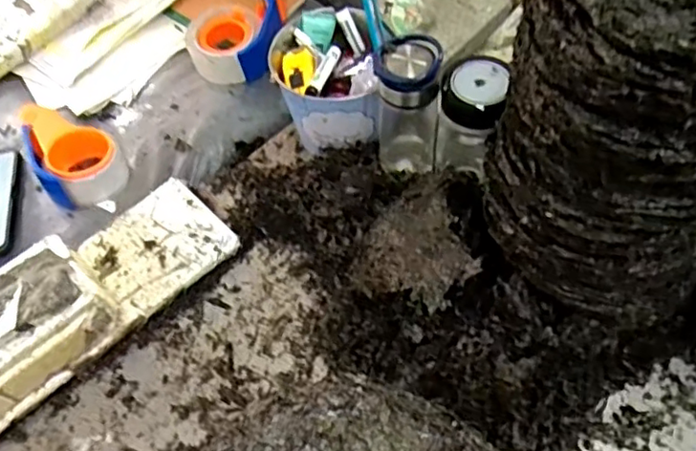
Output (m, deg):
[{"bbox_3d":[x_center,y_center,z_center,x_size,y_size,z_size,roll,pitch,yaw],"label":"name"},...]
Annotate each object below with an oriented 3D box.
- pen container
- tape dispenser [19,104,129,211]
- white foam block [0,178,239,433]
[{"bbox_3d":[-0.026,-0.178,0.755,0.129,0.088,0.155,-6,58,1],"label":"pen container"},{"bbox_3d":[-0.354,-0.094,0.780,0.096,0.063,0.155,-35,62,-16],"label":"tape dispenser"},{"bbox_3d":[-0.320,0.079,0.650,0.395,0.108,0.135,-39,63,-18],"label":"white foam block"}]

